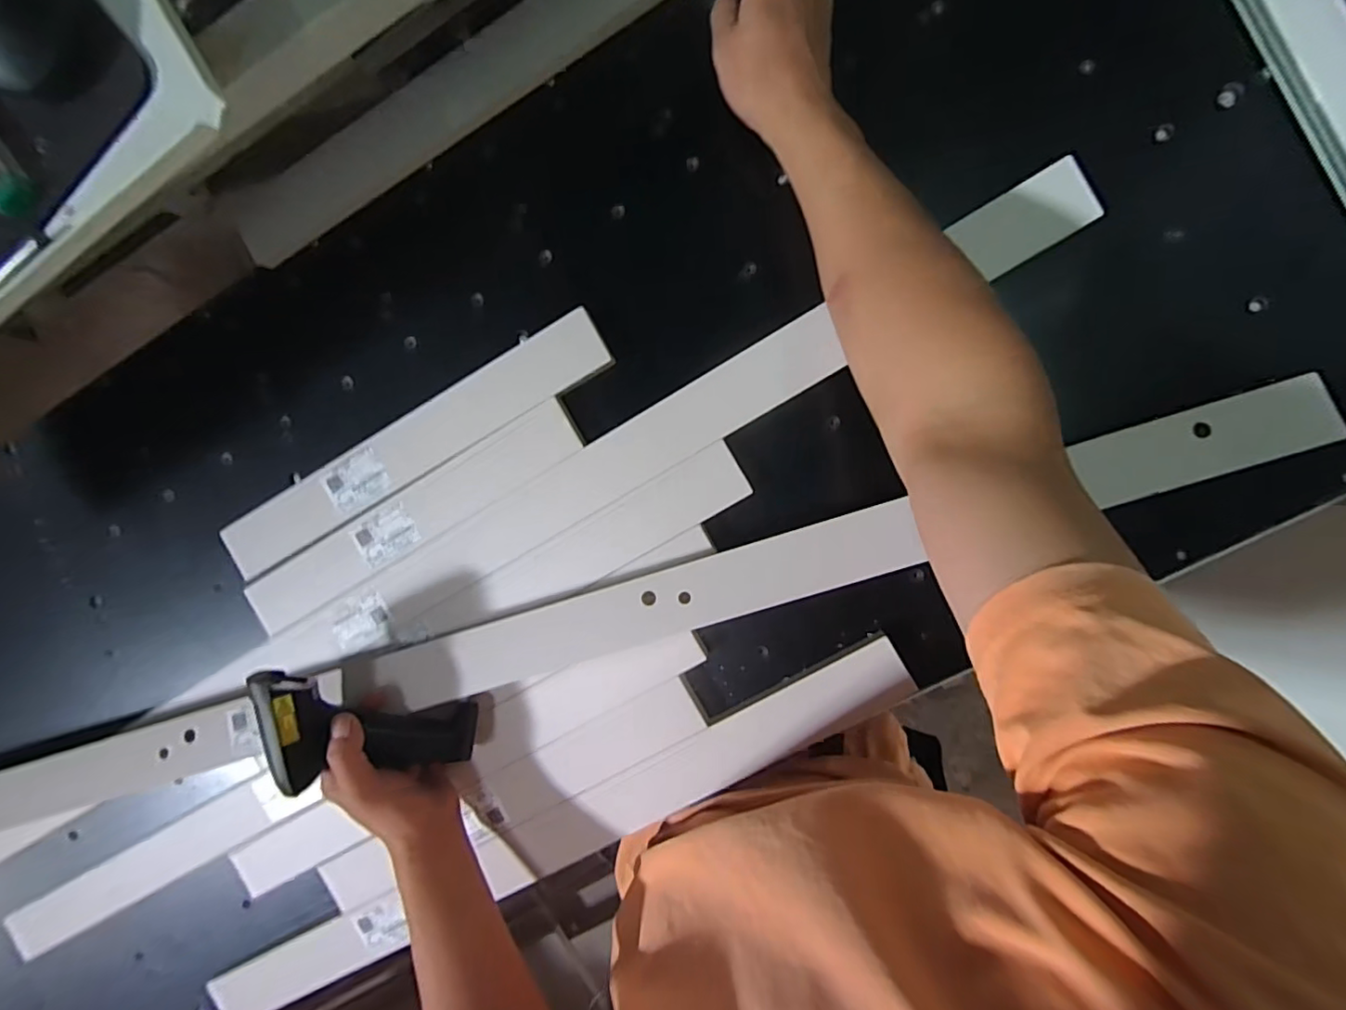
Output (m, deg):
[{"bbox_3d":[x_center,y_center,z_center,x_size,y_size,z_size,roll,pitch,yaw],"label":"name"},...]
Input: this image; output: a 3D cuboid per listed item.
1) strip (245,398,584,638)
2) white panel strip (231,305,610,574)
[{"bbox_3d":[-0.235,0.015,0.512,0.349,0.008,0.048,-29,90,8],"label":"strip"},{"bbox_3d":[-0.230,-0.048,0.506,0.394,0.010,0.056,-30,90,8],"label":"white panel strip"}]

